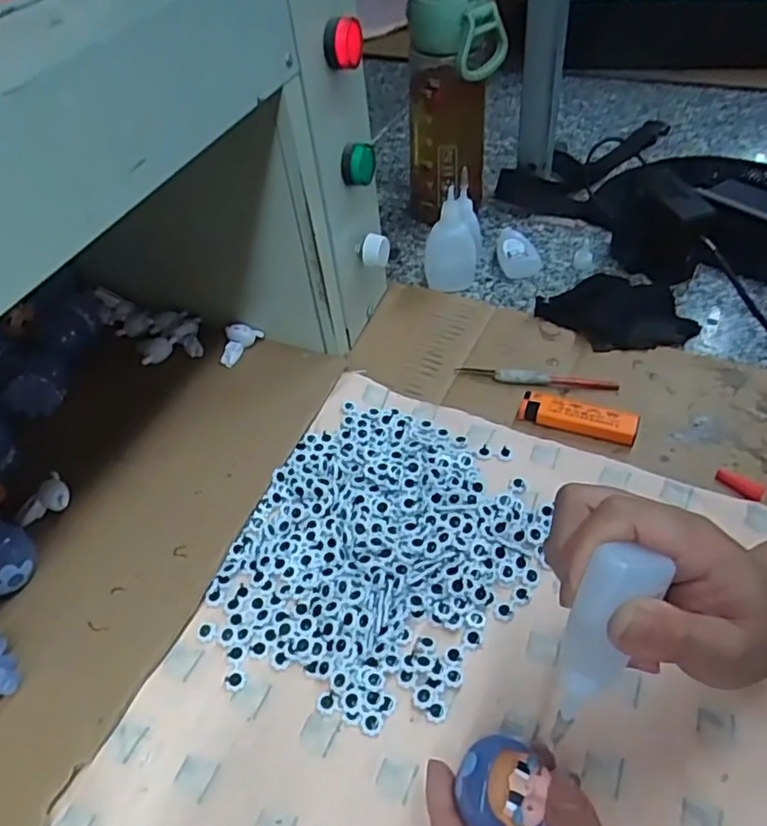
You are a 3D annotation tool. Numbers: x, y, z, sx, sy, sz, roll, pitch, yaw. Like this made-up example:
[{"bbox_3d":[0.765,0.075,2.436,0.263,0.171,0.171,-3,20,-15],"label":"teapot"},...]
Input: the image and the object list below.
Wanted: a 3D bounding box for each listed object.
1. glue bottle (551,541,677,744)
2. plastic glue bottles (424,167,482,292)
[{"bbox_3d":[0.080,0.086,0.239,0.026,0.082,0.017,18,18,13],"label":"glue bottle"},{"bbox_3d":[0.063,-0.159,0.571,0.045,0.081,0.063,7,49,12],"label":"plastic glue bottles"}]

